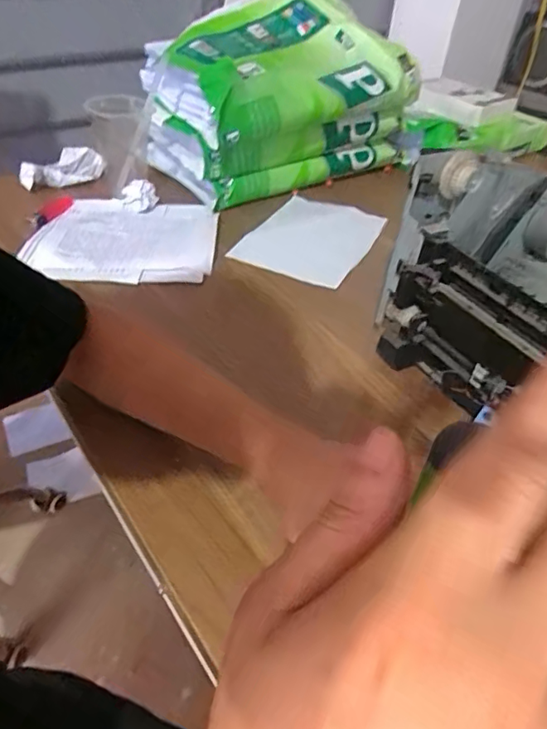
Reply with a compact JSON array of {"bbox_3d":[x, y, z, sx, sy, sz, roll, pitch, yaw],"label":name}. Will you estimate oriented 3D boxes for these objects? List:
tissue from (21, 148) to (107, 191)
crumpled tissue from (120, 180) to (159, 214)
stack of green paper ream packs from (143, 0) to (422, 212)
[{"bbox_3d":[-0.305,-0.283,0.758,0.116,0.040,0.042,-18,47,-22],"label":"tissue"},{"bbox_3d":[-0.182,-0.228,0.711,0.045,0.036,0.036,-10,44,-15],"label":"crumpled tissue"},{"bbox_3d":[0.004,-0.382,0.749,0.324,0.222,0.226,-27,51,-29],"label":"stack of green paper ream packs"}]

